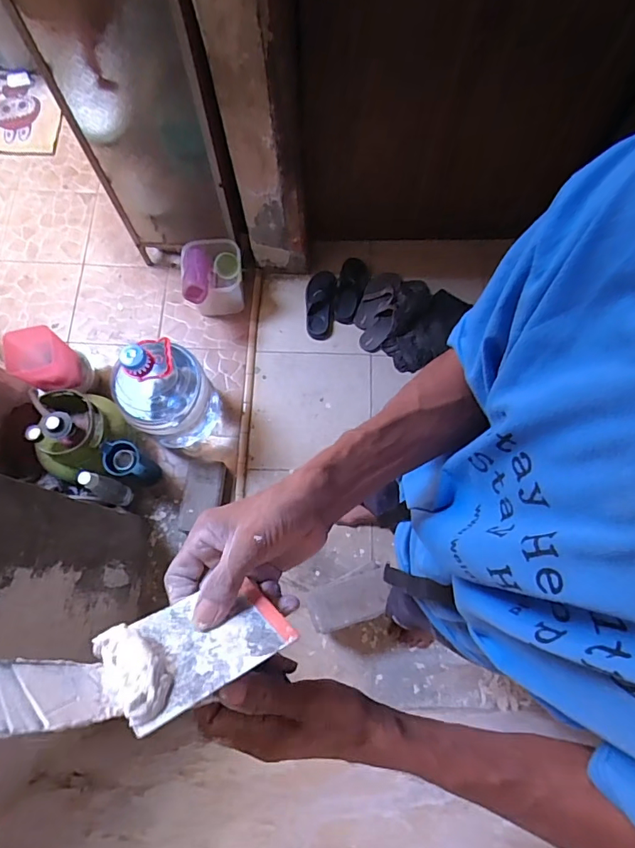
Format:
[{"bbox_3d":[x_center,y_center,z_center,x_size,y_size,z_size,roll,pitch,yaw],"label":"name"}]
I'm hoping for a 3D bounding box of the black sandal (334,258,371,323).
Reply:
[{"bbox_3d":[0.118,-0.464,1.644,0.100,0.038,0.248,11,74,3],"label":"black sandal"}]

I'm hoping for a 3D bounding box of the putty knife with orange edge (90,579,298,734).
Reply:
[{"bbox_3d":[-0.077,0.133,0.300,0.105,0.015,0.077,-11,26,-35],"label":"putty knife with orange edge"}]

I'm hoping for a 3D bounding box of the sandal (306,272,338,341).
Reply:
[{"bbox_3d":[0.008,-0.404,1.613,0.101,0.048,0.236,6,73,1],"label":"sandal"}]

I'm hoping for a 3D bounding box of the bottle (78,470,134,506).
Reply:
[{"bbox_3d":[-0.580,0.181,1.317,0.057,0.280,0.062,17,74,5],"label":"bottle"}]

